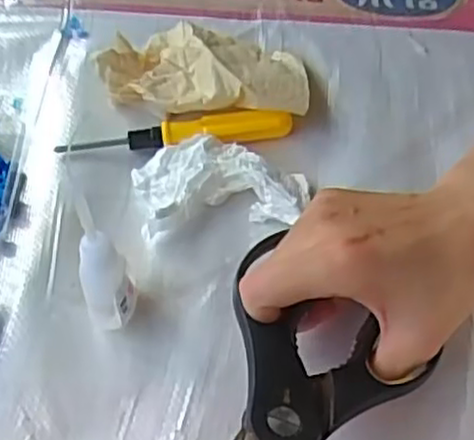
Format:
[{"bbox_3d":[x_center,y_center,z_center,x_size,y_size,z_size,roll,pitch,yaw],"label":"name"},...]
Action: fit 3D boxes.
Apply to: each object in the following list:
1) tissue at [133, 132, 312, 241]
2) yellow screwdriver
[{"bbox_3d":[-0.011,-0.023,0.418,0.098,0.015,0.061,-6,56,-2],"label":"tissue"},{"bbox_3d":[-0.037,-0.055,0.438,0.140,0.013,0.018,-3,56,0],"label":"yellow screwdriver"}]

